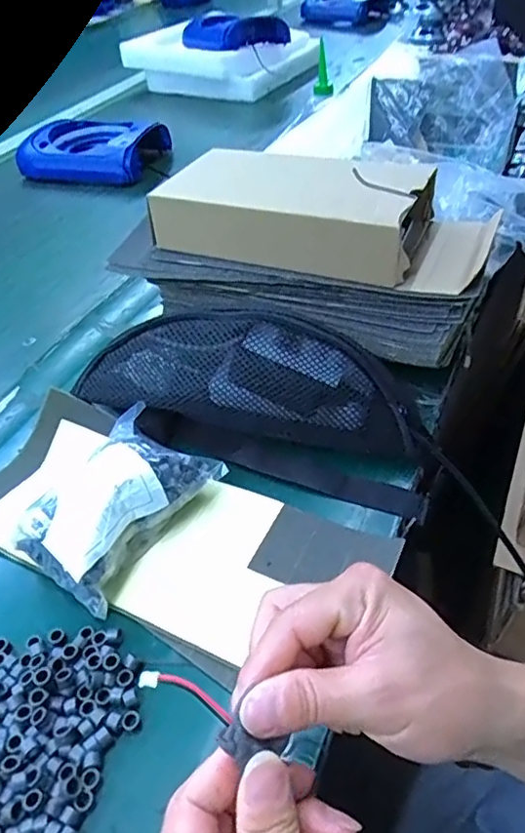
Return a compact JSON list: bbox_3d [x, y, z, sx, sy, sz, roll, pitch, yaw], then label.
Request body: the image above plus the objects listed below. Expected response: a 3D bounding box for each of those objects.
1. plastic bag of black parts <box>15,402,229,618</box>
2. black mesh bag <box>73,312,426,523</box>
[{"bbox_3d":[-0.105,0.063,0.420,0.095,0.058,0.135,24,51,26],"label":"plastic bag of black parts"},{"bbox_3d":[-0.005,-0.018,0.464,0.281,0.096,0.084,15,48,19],"label":"black mesh bag"}]

